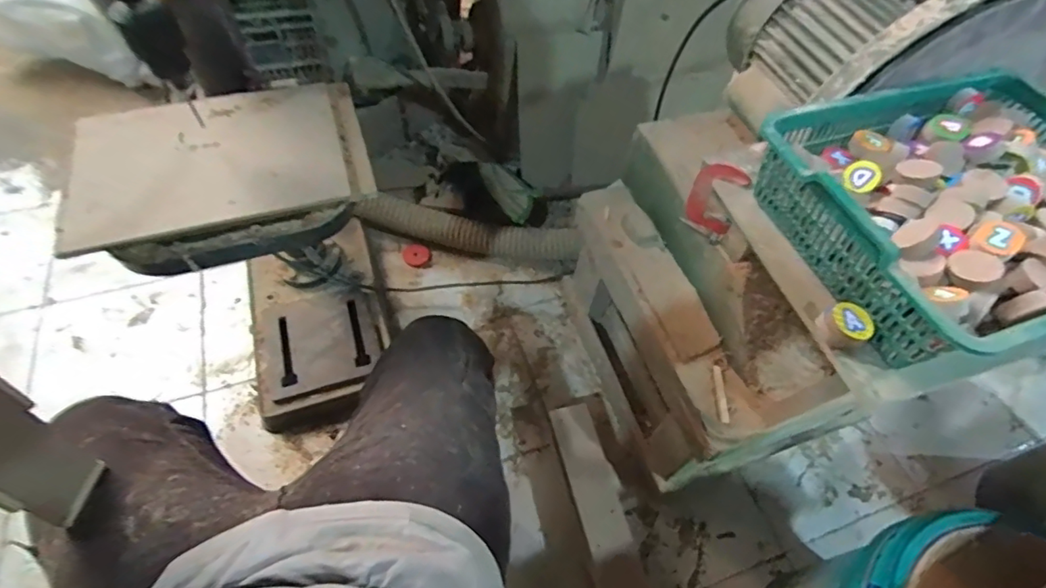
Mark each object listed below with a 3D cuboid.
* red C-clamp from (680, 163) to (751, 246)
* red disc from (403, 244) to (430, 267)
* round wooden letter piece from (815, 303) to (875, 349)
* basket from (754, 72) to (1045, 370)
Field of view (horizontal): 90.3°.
[{"bbox_3d":[0.194,-0.091,0.531,0.049,0.096,0.017,32,60,16],"label":"red C-clamp"},{"bbox_3d":[-0.243,-0.090,1.187,0.057,0.014,0.058,2,56,-3],"label":"red disc"},{"bbox_3d":[0.244,0.025,0.395,0.026,0.026,0.032,-7,57,-8],"label":"round wooden letter piece"},{"bbox_3d":[0.363,-0.073,0.424,0.294,0.075,0.227,-14,59,-13],"label":"basket"}]

